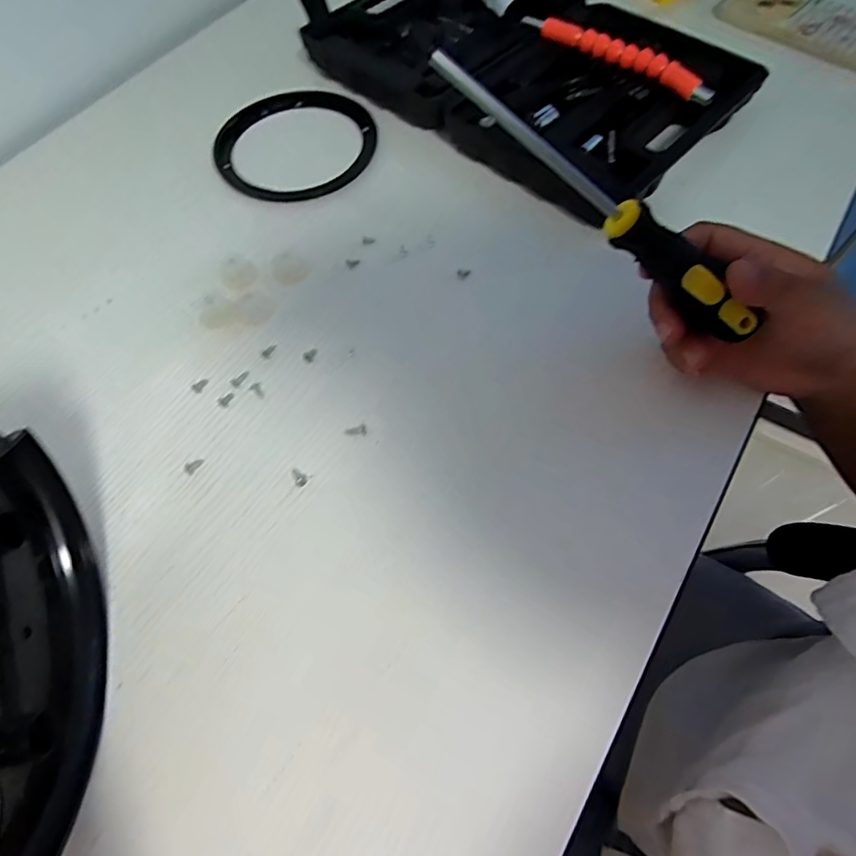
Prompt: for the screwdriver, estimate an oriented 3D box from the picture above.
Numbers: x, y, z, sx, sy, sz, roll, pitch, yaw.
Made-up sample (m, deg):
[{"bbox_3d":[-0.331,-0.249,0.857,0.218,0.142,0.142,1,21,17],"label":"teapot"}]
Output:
[{"bbox_3d":[0.085,-0.098,0.241,0.199,0.018,0.020,29,63,-22],"label":"screwdriver"}]

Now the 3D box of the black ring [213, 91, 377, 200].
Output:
[{"bbox_3d":[-0.108,-0.233,0.432,0.129,0.012,0.126,-1,63,1],"label":"black ring"}]

